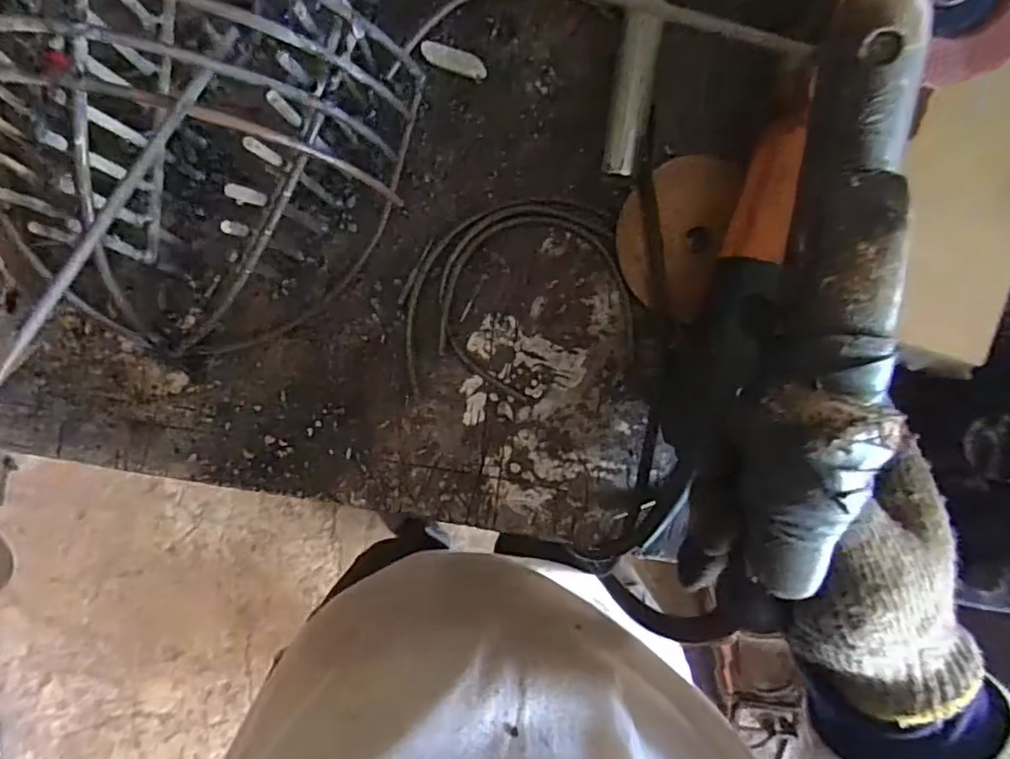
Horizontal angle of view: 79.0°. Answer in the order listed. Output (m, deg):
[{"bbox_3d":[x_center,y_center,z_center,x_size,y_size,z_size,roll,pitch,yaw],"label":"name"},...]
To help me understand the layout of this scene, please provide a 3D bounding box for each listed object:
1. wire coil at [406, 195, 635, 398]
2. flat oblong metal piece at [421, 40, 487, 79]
[{"bbox_3d":[0.005,-0.048,0.363,0.134,0.009,0.112,-9,94,2],"label":"wire coil"},{"bbox_3d":[-0.030,-0.188,0.359,0.040,0.004,0.013,19,94,0],"label":"flat oblong metal piece"}]

